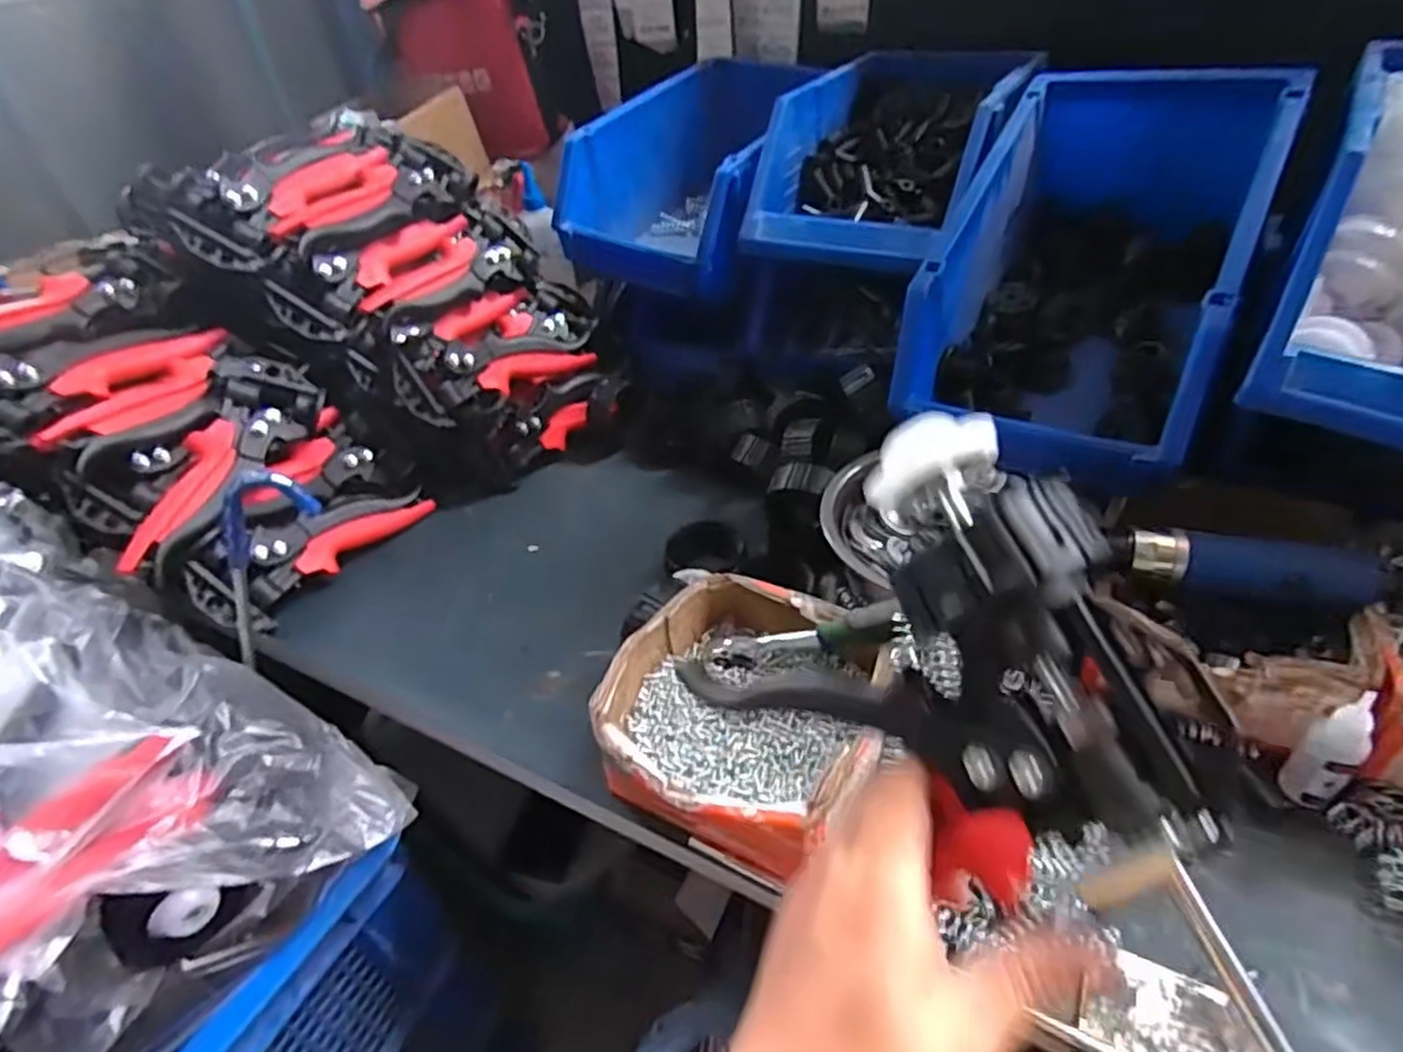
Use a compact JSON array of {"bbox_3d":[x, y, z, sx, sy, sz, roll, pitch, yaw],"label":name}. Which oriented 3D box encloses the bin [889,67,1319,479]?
[{"bbox_3d":[0.314,-0.211,0.580,0.198,0.189,0.344,19,45,29],"label":"bin"}]

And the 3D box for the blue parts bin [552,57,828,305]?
[{"bbox_3d":[0.027,-0.415,0.846,0.221,0.147,0.388,17,44,27],"label":"blue parts bin"}]

